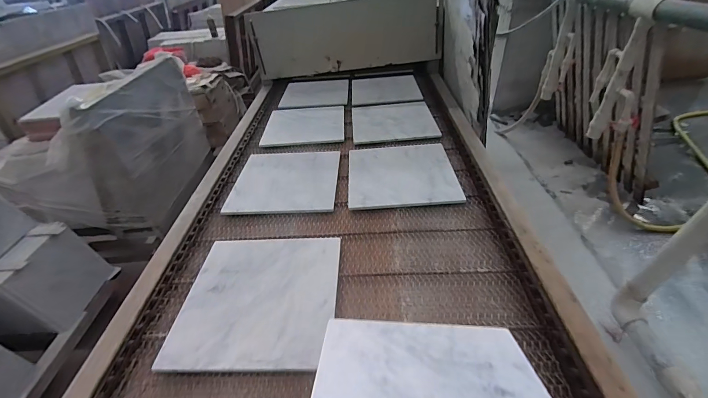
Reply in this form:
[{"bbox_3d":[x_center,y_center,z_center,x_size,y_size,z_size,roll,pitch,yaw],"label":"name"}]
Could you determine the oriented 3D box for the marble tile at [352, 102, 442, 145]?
[{"bbox_3d":[0.148,-0.296,1.258,0.300,0.016,0.292,-3,39,3],"label":"marble tile"}]

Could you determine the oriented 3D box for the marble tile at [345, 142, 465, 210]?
[{"bbox_3d":[0.137,-0.076,0.979,0.300,0.014,0.293,-4,39,2],"label":"marble tile"}]

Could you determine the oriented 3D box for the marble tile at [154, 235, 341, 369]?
[{"bbox_3d":[-0.186,0.189,0.669,0.298,0.013,0.300,-3,38,3],"label":"marble tile"}]

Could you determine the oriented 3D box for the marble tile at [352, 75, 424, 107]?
[{"bbox_3d":[0.139,-0.499,1.511,0.295,0.005,0.317,-3,39,3],"label":"marble tile"}]

